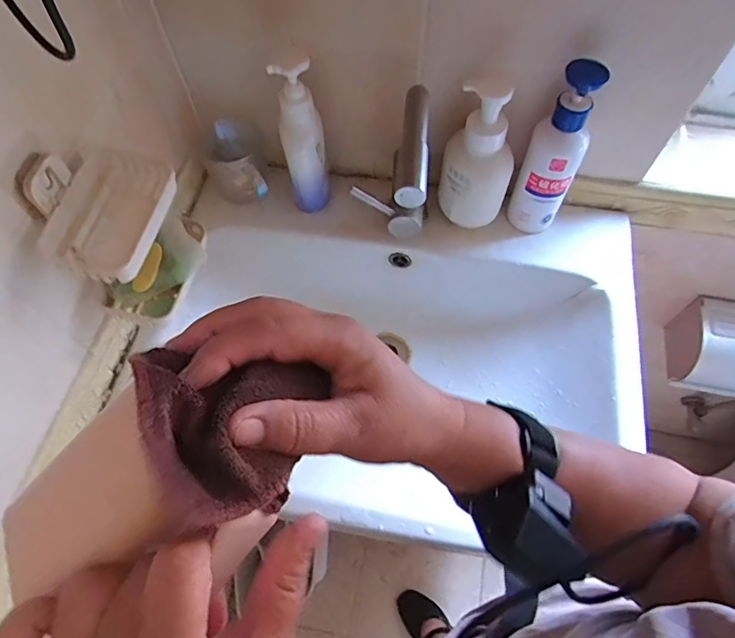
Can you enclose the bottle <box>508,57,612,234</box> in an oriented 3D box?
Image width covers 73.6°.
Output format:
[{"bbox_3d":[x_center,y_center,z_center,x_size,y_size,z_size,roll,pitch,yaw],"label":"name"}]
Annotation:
[{"bbox_3d":[0.216,-0.187,0.570,0.062,0.203,0.048,28,66,14],"label":"bottle"}]

